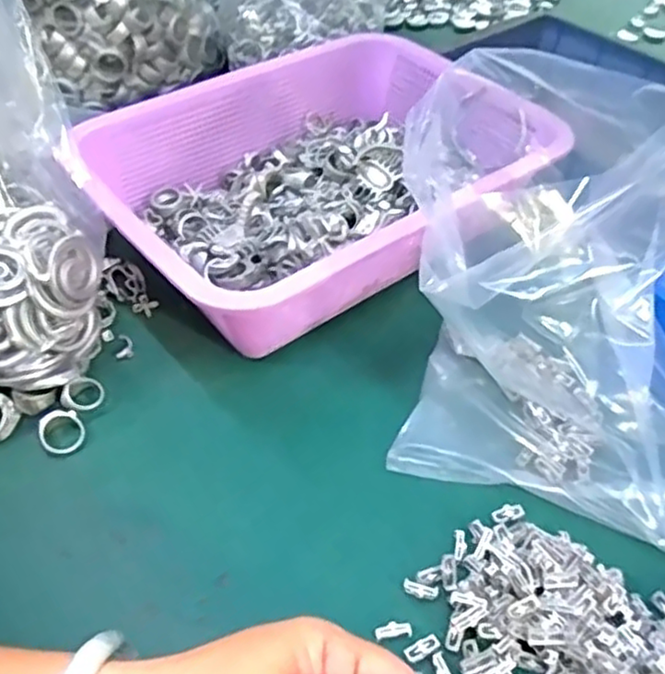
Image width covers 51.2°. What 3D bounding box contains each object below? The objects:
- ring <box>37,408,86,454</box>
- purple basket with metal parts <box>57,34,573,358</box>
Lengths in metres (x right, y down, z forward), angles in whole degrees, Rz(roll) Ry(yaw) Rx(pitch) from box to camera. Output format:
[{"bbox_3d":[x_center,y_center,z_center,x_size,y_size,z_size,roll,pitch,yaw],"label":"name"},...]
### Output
[{"bbox_3d":[-0.152,0.053,0.388,0.025,0.008,0.025,8,64,-17],"label":"ring"},{"bbox_3d":[-0.007,-0.108,0.490,0.296,0.076,0.218,-29,53,-25],"label":"purple basket with metal parts"}]

